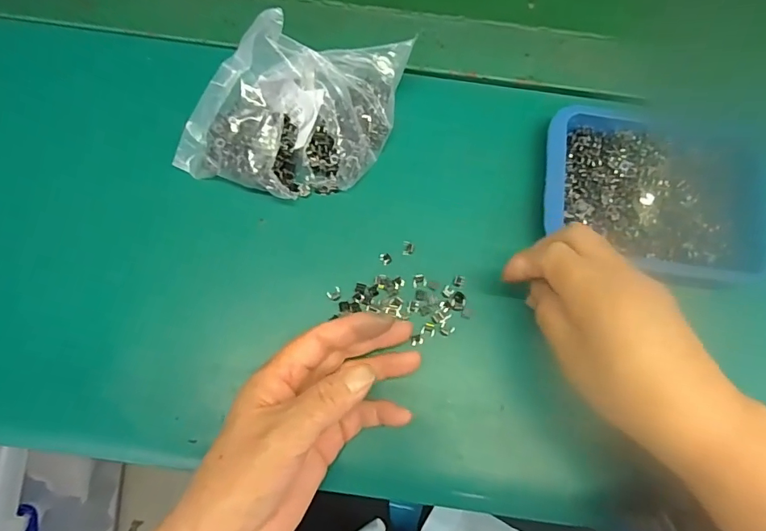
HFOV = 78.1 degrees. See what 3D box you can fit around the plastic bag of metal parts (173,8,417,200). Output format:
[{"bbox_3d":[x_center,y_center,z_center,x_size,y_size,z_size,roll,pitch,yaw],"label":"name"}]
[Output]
[{"bbox_3d":[-0.062,-0.111,0.324,0.132,0.071,0.121,18,74,4],"label":"plastic bag of metal parts"}]

